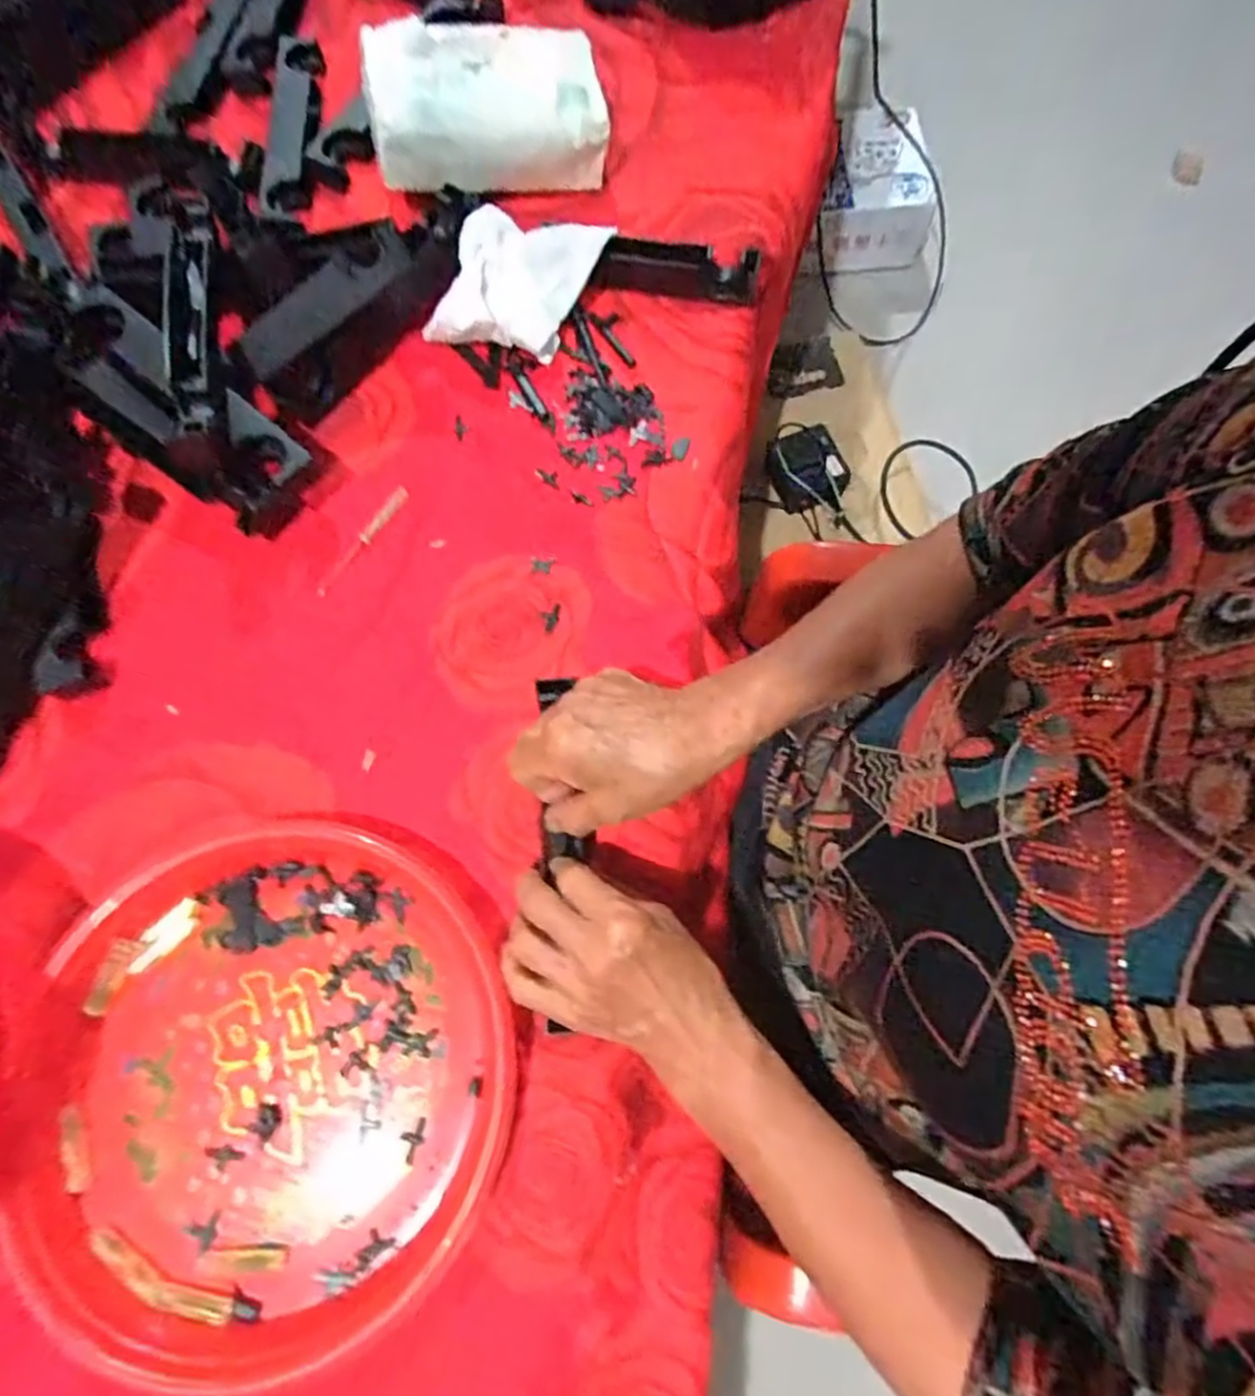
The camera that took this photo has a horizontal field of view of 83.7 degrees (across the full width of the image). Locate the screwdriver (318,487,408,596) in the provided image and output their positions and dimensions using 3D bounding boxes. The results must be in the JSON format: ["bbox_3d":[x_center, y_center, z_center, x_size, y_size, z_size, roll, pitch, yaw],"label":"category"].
[{"bbox_3d":[-0.176,-0.105,0.467,0.012,0.004,0.090,31,75,9],"label":"screwdriver"}]

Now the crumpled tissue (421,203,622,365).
[{"bbox_3d":[-0.077,-0.290,0.492,0.117,0.053,0.082,8,73,2],"label":"crumpled tissue"}]

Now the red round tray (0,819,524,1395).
[{"bbox_3d":[-0.192,0.195,0.368,0.253,0.028,0.242,0,73,0],"label":"red round tray"}]

